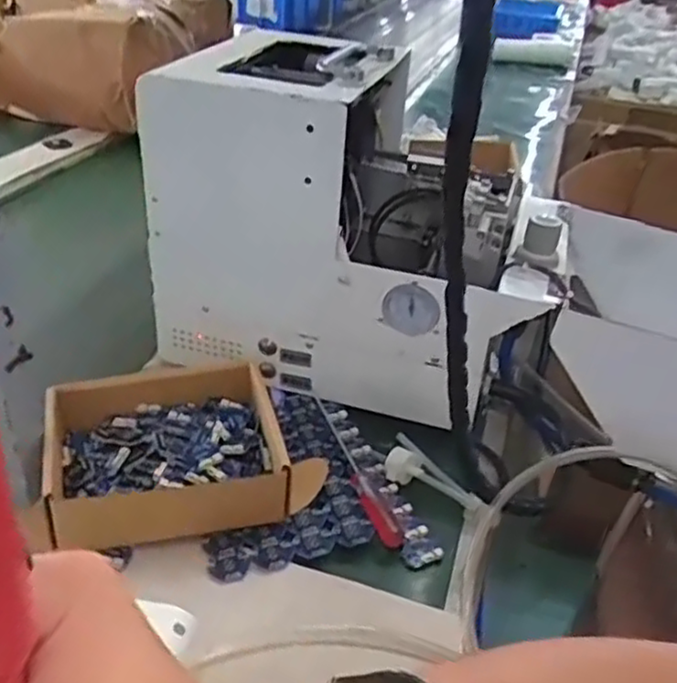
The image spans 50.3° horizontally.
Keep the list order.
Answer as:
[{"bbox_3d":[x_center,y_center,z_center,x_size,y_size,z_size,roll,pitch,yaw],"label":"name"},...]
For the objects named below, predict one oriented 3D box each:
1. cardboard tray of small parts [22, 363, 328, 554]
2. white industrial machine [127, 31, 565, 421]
[{"bbox_3d":[-0.121,0.079,0.547,0.208,0.051,0.143,-6,36,-16],"label":"cardboard tray of small parts"},{"bbox_3d":[0.024,-0.099,0.641,0.321,0.269,0.190,14,35,13],"label":"white industrial machine"}]

